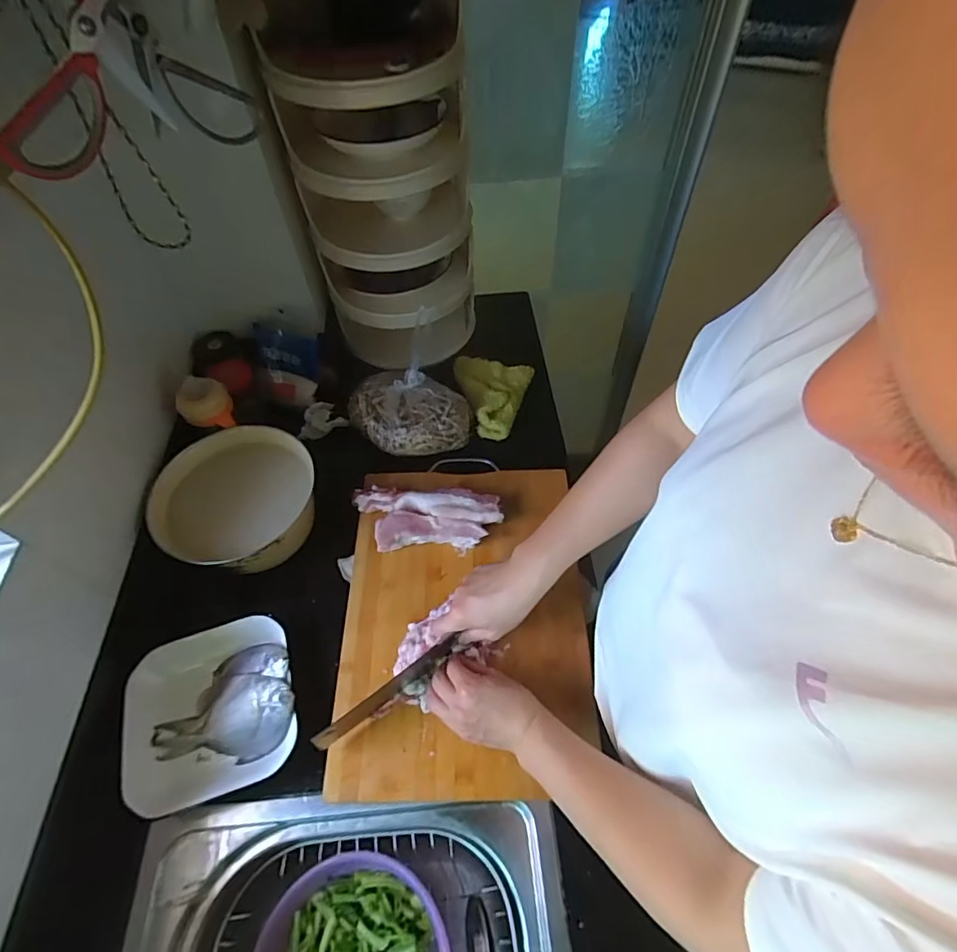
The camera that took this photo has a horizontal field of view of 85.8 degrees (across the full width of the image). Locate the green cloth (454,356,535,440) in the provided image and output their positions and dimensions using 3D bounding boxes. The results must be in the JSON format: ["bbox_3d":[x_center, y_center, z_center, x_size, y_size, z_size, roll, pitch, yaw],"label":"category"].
[{"bbox_3d":[0.017,-0.131,0.842,0.126,0.050,0.157,6,56,6],"label":"green cloth"}]

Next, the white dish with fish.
[{"bbox_3d":[-0.295,0.258,0.570,0.181,0.045,0.174,-16,56,-9],"label":"white dish with fish"}]

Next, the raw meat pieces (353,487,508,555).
[{"bbox_3d":[-0.070,0.056,0.678,0.193,0.032,0.082,2,55,3],"label":"raw meat pieces"}]

